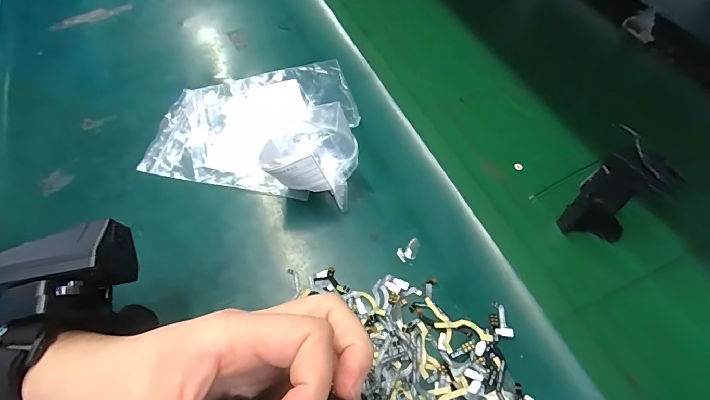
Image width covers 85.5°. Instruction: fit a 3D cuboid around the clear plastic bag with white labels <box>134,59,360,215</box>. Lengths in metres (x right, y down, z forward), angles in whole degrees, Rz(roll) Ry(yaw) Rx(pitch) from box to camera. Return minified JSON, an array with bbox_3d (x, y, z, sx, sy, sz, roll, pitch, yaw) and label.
[{"bbox_3d":[-0.084,-0.082,0.333,0.186,0.052,0.160,8,61,8],"label":"clear plastic bag with white labels"}]

